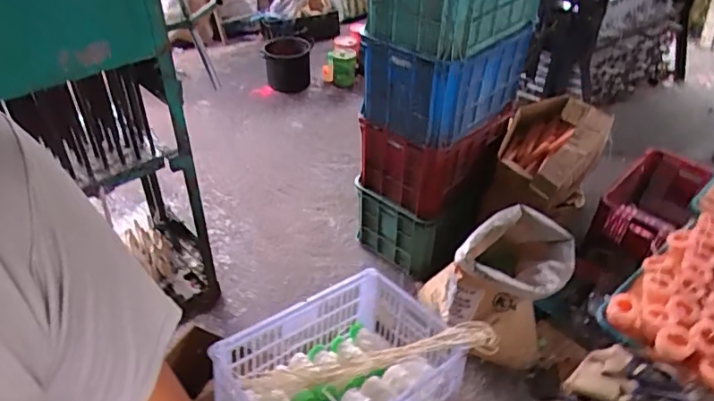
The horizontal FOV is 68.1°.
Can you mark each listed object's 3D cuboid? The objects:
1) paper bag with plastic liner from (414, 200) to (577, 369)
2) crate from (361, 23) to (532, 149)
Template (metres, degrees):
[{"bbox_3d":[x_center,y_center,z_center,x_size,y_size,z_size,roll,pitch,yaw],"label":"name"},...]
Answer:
[{"bbox_3d":[0.436,0.260,1.583,0.396,0.426,0.270,-2,40,-4],"label":"paper bag with plastic liner"},{"bbox_3d":[0.260,-0.408,1.649,0.380,0.296,0.446,24,44,25],"label":"crate"}]

